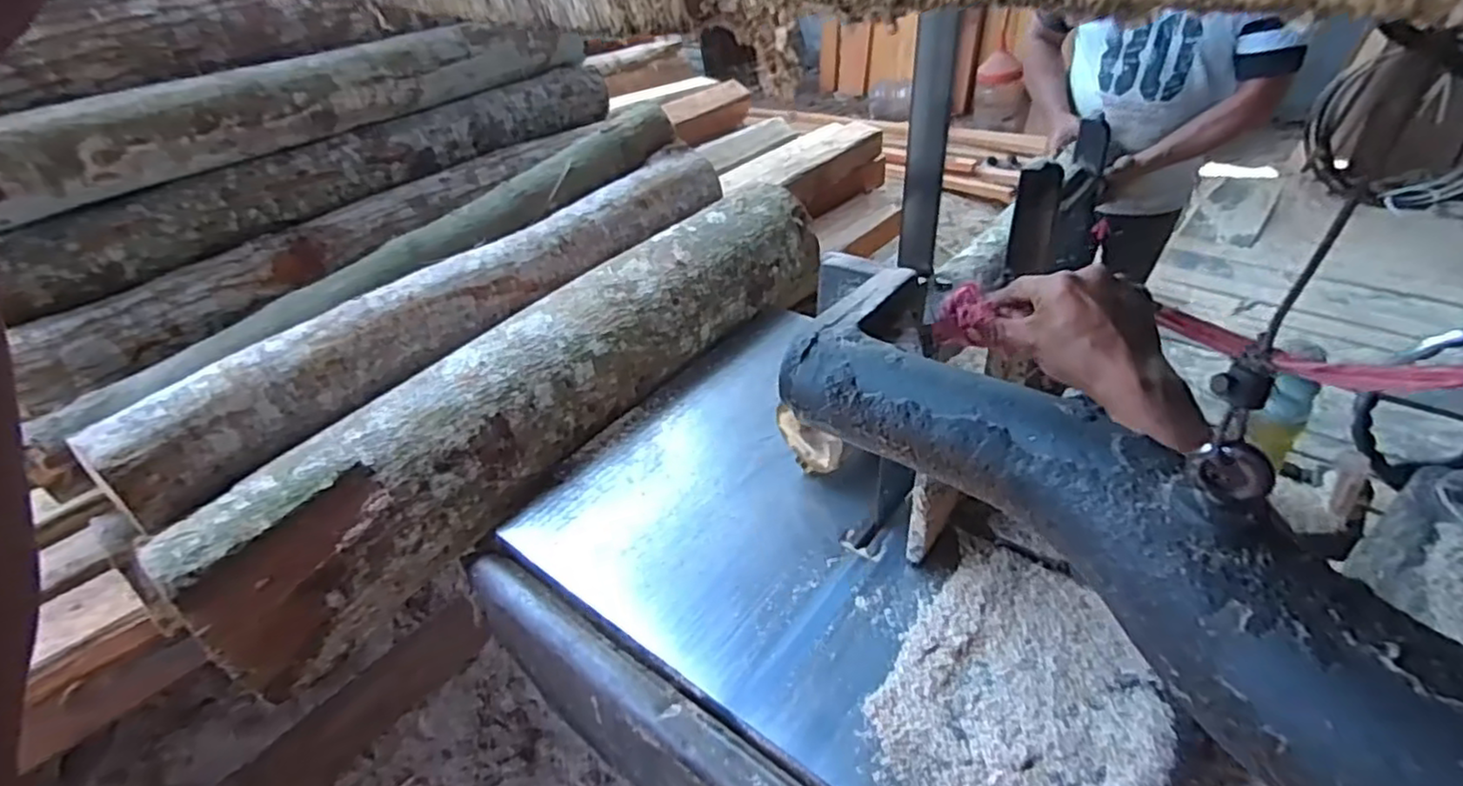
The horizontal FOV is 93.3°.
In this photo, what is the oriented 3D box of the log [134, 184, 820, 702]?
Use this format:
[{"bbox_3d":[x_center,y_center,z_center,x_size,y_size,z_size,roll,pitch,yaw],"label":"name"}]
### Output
[{"bbox_3d":[-0.248,-0.040,1.076,0.209,0.173,1.106,22,47,32],"label":"log"}]

